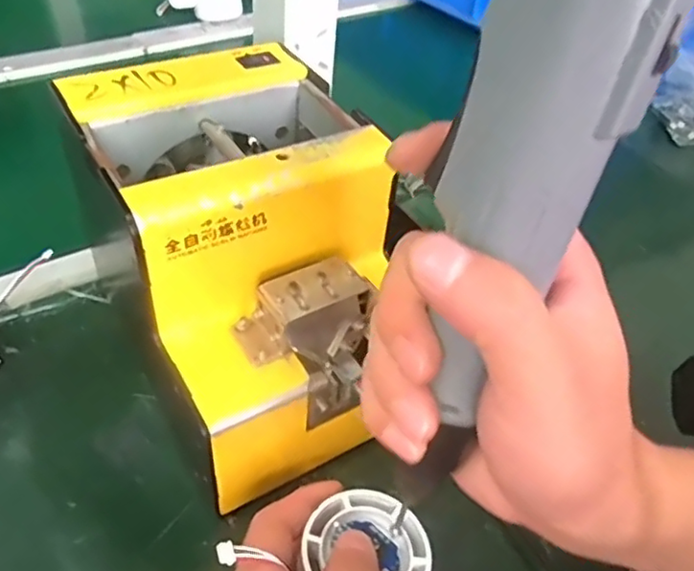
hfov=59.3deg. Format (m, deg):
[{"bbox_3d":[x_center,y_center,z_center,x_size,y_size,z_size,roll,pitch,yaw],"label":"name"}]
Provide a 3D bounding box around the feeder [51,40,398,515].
[{"bbox_3d":[-0.050,-0.009,0.318,0.123,0.150,0.175,-18,49,-25],"label":"feeder"}]

